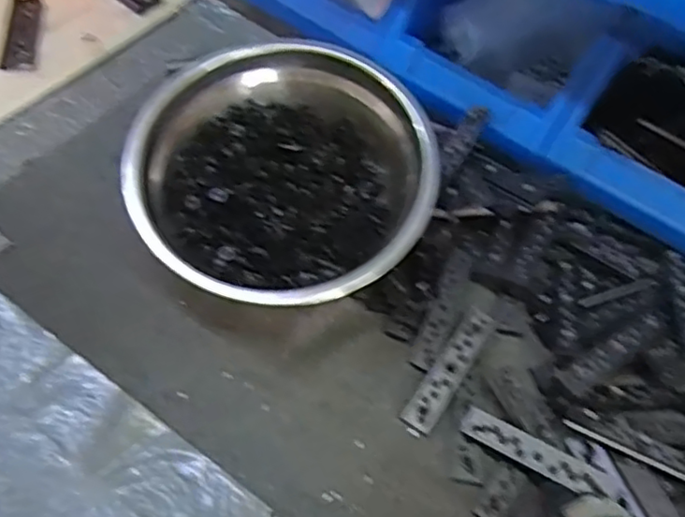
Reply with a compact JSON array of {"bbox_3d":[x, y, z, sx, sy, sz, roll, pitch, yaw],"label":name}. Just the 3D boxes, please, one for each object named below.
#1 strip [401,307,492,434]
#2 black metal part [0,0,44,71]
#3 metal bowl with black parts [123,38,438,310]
[{"bbox_3d":[0.069,0.070,0.402,0.020,0.004,0.091,33,65,14],"label":"strip"},{"bbox_3d":[-0.267,-0.190,0.534,0.028,0.004,0.082,-1,63,-10],"label":"black metal part"},{"bbox_3d":[-0.040,-0.047,0.423,0.173,0.084,0.184,2,58,-4],"label":"metal bowl with black parts"}]

